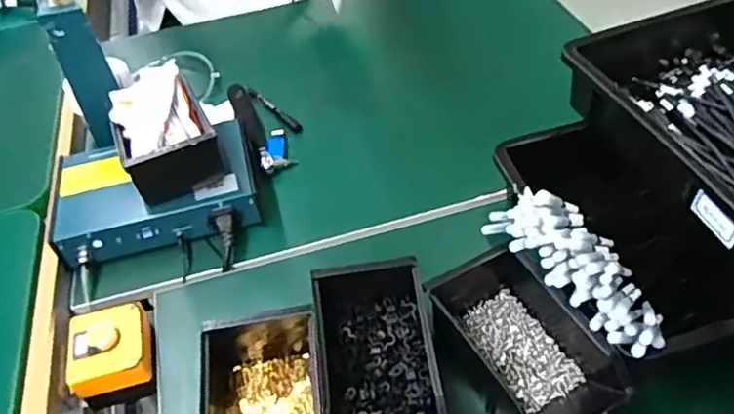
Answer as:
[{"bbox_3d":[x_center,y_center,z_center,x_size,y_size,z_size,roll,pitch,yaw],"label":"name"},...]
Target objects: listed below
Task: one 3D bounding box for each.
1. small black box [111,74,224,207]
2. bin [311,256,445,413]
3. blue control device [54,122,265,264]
[{"bbox_3d":[-0.232,-0.074,0.711,0.099,0.076,0.122,-23,48,-13],"label":"small black box"},{"bbox_3d":[0.010,0.135,0.558,0.102,0.062,0.185,-10,47,-2],"label":"bin"},{"bbox_3d":[-0.251,-0.023,0.735,0.229,0.055,0.158,-14,47,-5],"label":"blue control device"}]

